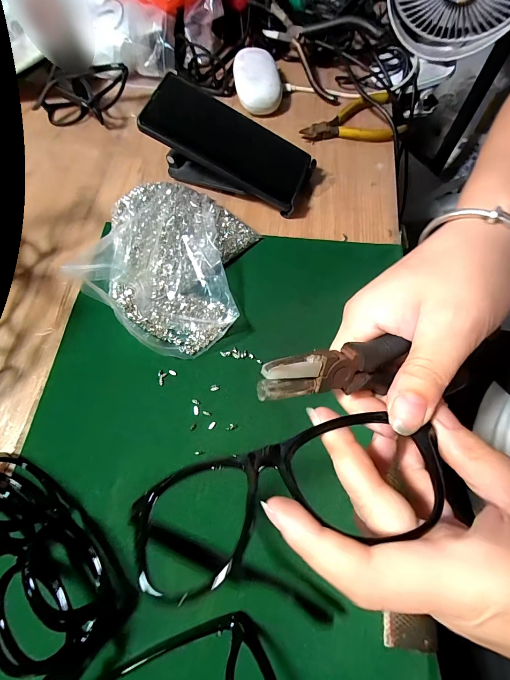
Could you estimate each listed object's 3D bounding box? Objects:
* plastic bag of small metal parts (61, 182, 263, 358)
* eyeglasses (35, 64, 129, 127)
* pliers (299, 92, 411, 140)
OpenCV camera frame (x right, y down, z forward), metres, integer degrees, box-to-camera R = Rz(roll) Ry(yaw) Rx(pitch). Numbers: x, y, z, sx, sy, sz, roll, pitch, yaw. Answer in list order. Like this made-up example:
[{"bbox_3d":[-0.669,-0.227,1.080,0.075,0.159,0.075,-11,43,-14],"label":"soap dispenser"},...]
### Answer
[{"bbox_3d":[-0.075,-0.076,0.308,0.156,0.038,0.158,30,72,13],"label":"plastic bag of small metal parts"},{"bbox_3d":[-0.213,-0.287,0.388,0.127,0.044,0.058,1,67,20],"label":"eyeglasses"},{"bbox_3d":[0.114,-0.267,0.390,0.117,0.015,0.074,-6,68,0],"label":"pliers"}]

